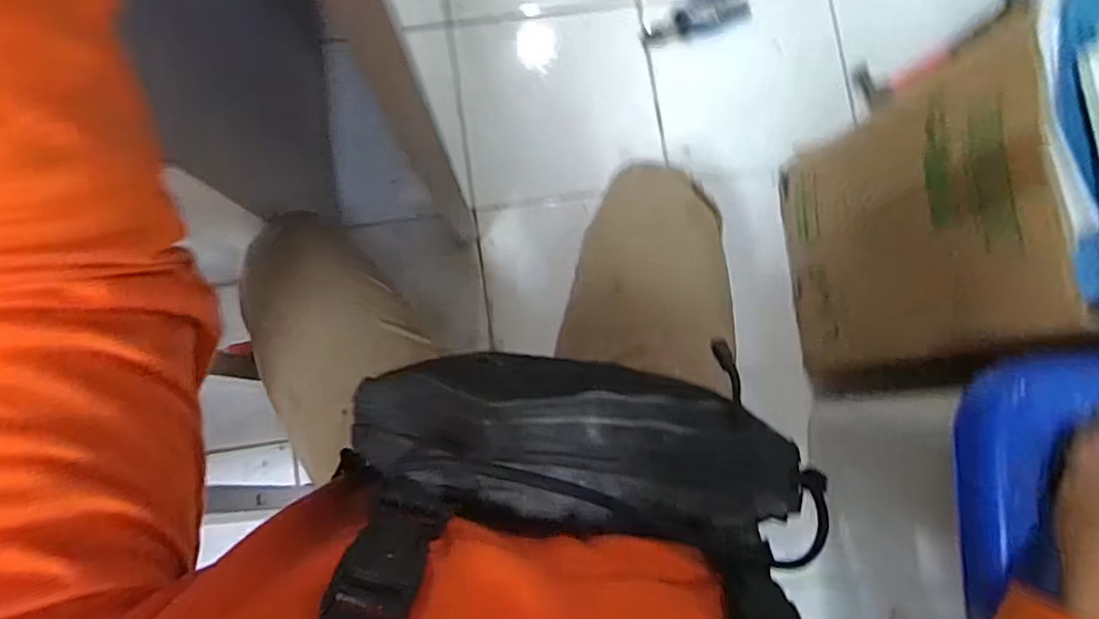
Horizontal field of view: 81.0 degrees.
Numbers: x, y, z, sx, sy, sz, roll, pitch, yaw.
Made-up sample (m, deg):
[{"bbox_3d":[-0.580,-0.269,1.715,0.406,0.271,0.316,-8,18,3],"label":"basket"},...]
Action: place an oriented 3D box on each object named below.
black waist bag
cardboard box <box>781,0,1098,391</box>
[{"bbox_3d":[0.026,0.066,0.334,0.243,0.080,0.095,8,83,1],"label":"black waist bag"},{"bbox_3d":[0.473,-0.103,0.680,0.270,0.464,0.287,-13,83,-2],"label":"cardboard box"}]

